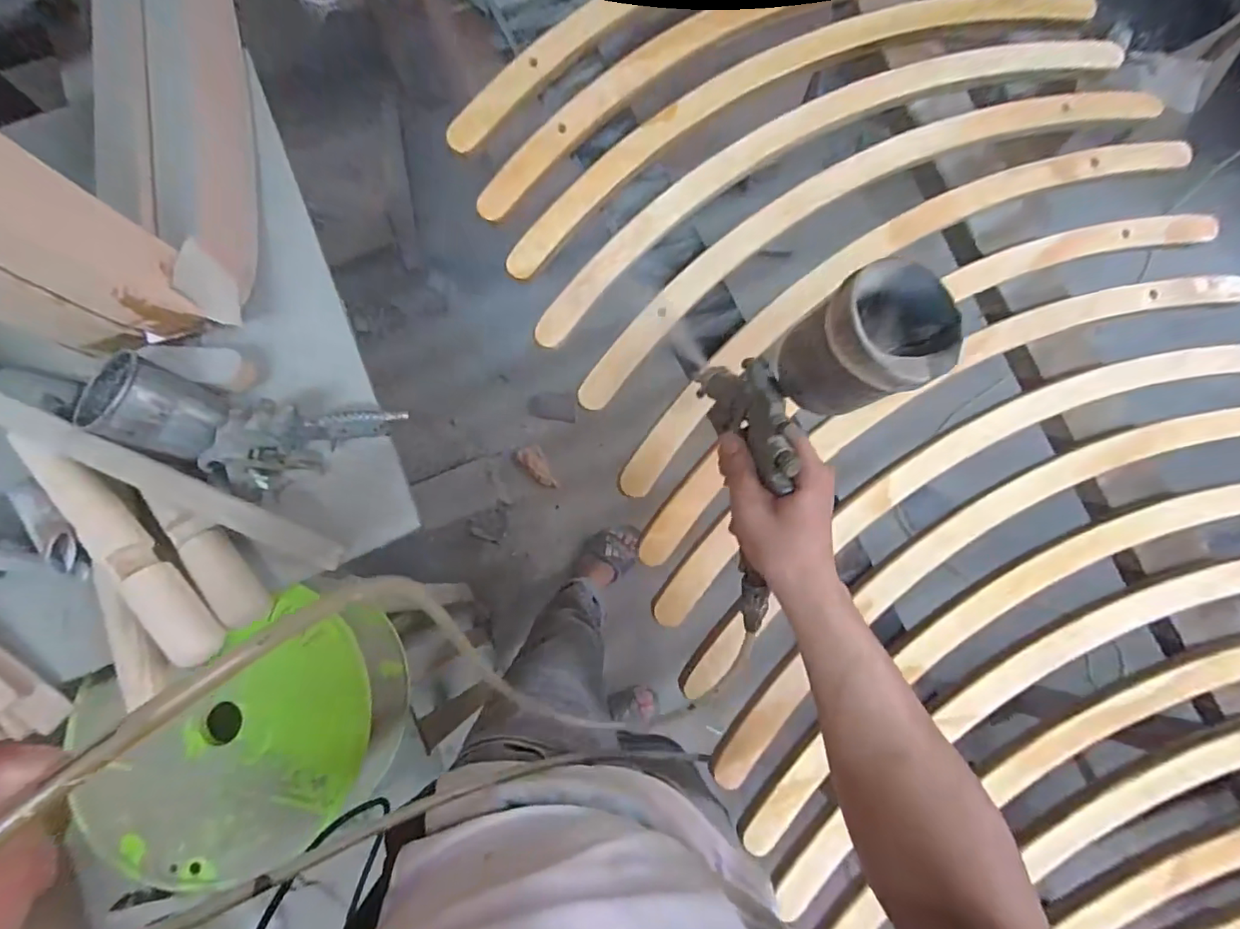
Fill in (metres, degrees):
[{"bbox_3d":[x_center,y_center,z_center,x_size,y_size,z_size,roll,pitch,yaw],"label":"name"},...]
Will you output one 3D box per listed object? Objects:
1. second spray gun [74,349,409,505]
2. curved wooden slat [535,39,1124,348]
[{"bbox_3d":[-0.365,-0.028,0.548,0.265,0.090,0.105,10,77,-25],"label":"second spray gun"},{"bbox_3d":[0.229,-0.385,0.712,0.803,0.045,0.148,-28,80,-6],"label":"curved wooden slat"}]

